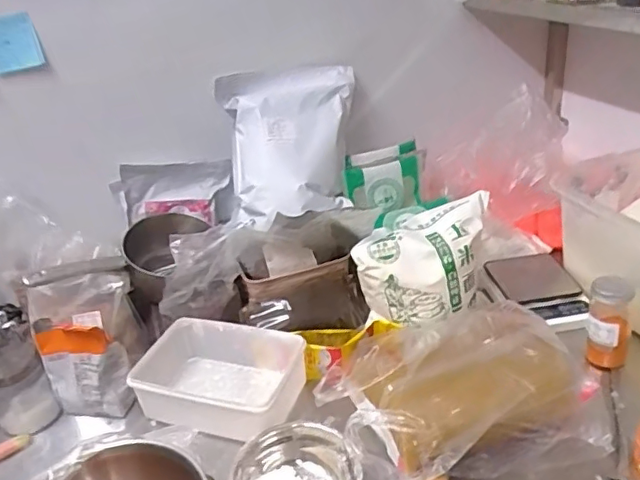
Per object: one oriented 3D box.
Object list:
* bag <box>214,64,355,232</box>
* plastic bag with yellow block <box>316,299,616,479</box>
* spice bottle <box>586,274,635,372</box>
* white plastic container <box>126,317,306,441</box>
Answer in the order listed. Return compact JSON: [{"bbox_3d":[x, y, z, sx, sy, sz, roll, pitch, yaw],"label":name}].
[{"bbox_3d":[-0.036,-0.159,0.909,0.224,0.246,0.063,-11,-8,-7],"label":"bag"},{"bbox_3d":[0.170,0.183,0.713,0.318,0.100,0.210,-12,28,-8],"label":"plastic bag with yellow block"},{"bbox_3d":[0.390,0.112,0.766,0.054,0.119,0.042,10,32,30],"label":"spice bottle"},{"bbox_3d":[-0.135,0.191,0.783,0.209,0.087,0.139,3,30,20],"label":"white plastic container"}]

